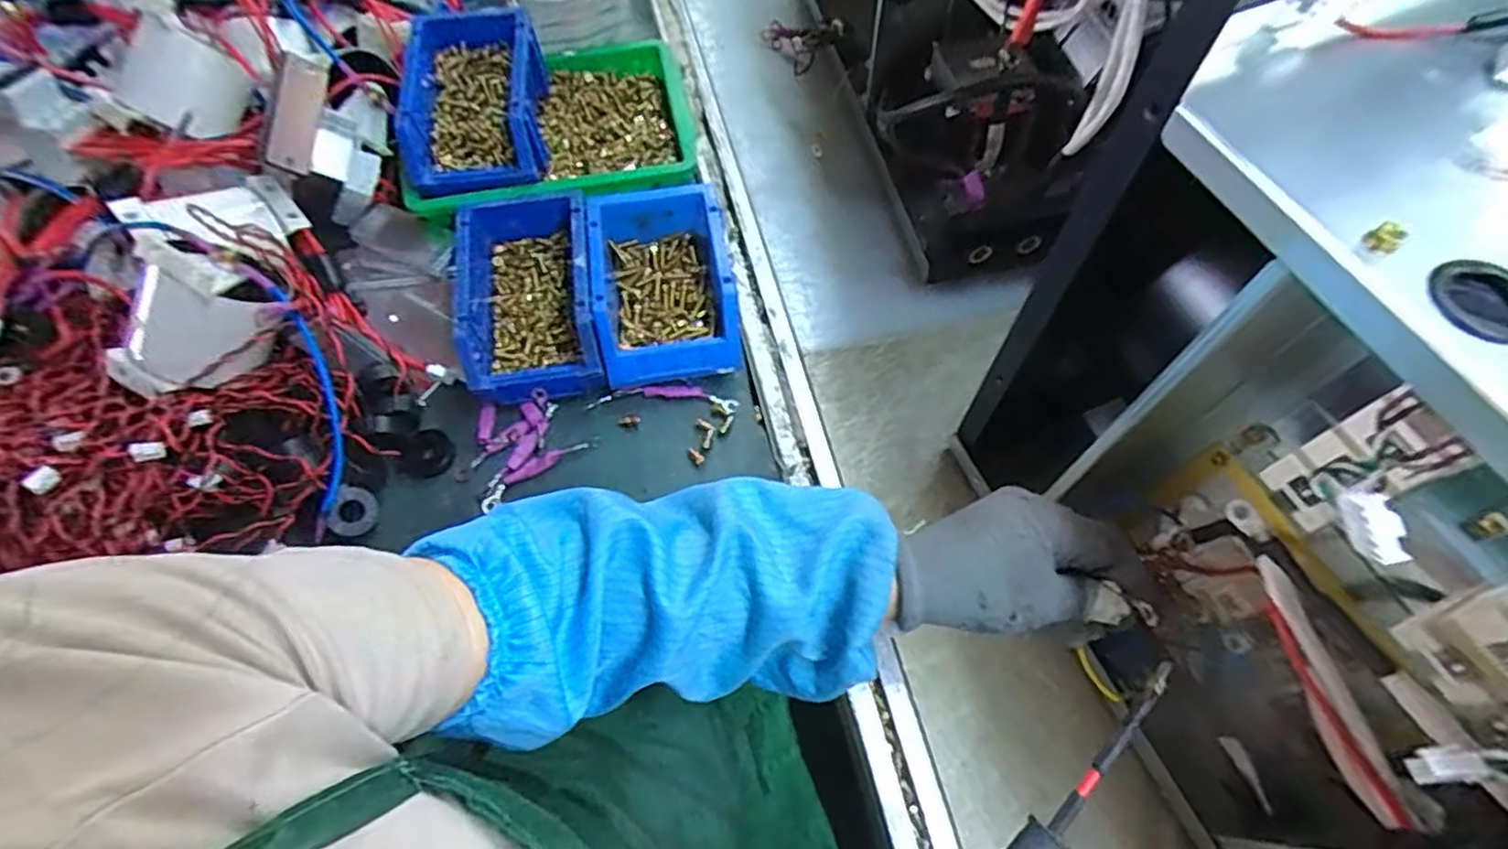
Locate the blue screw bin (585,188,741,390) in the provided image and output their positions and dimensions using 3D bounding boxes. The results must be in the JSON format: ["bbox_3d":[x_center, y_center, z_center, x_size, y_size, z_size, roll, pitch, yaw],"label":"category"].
[{"bbox_3d":[-0.074,-0.115,0.551,0.107,0.068,0.153,-10,63,-5],"label":"blue screw bin"}]

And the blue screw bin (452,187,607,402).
[{"bbox_3d":[-0.183,-0.105,0.539,0.110,0.055,0.161,-9,63,-4],"label":"blue screw bin"}]

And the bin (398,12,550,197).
[{"bbox_3d":[-0.246,-0.282,0.582,0.122,0.062,0.177,-12,63,-6],"label":"bin"}]

